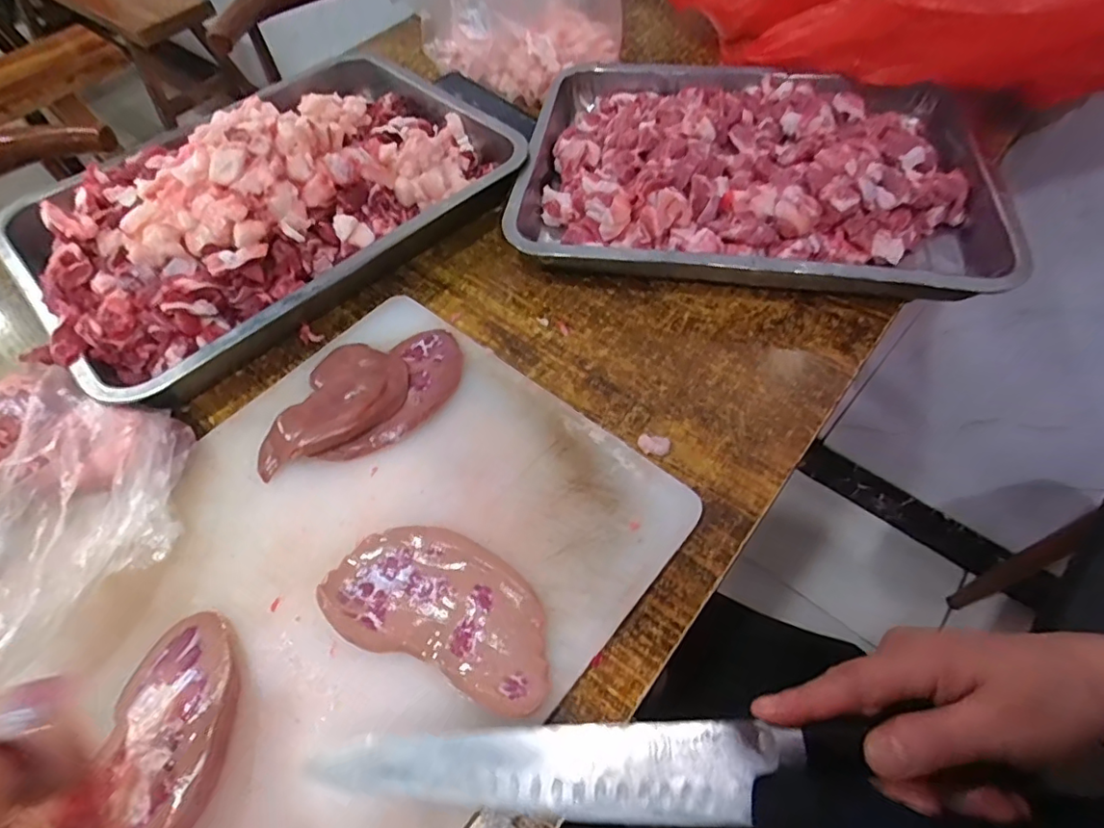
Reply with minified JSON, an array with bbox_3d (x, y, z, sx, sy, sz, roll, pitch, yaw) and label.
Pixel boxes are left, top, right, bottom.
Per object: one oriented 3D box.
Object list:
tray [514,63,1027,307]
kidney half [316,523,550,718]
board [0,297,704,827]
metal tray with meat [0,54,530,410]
[{"bbox_3d":[0.178,-0.217,0.488,0.393,0.060,0.278,7,58,7],"label":"tray"},{"bbox_3d":[-0.058,0.105,0.313,0.129,0.015,0.072,19,61,14],"label":"kidney half"},{"bbox_3d":[-0.136,0.101,0.321,0.283,0.021,0.377,35,66,22],"label":"board"},{"bbox_3d":[-0.238,-0.196,0.470,0.259,0.080,0.385,39,67,23],"label":"metal tray with meat"}]

